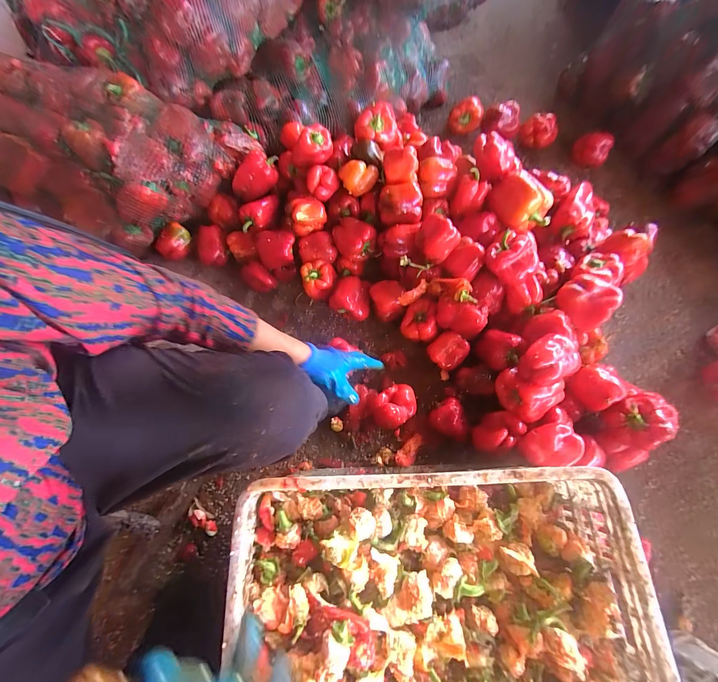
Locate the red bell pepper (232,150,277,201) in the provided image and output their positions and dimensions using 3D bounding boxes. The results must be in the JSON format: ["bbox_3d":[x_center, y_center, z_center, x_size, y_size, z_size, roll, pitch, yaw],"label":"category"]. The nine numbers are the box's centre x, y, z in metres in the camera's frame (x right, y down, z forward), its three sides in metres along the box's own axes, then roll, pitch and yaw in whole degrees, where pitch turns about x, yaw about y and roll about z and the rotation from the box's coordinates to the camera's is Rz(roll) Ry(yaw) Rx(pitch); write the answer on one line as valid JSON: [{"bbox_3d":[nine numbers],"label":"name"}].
[{"bbox_3d":[-0.260,-0.423,0.816,0.083,0.129,0.074,36,33,-25],"label":"red bell pepper"}]

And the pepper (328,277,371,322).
[{"bbox_3d":[-0.016,-0.110,0.774,0.089,0.078,0.087,14,71,7],"label":"pepper"}]

